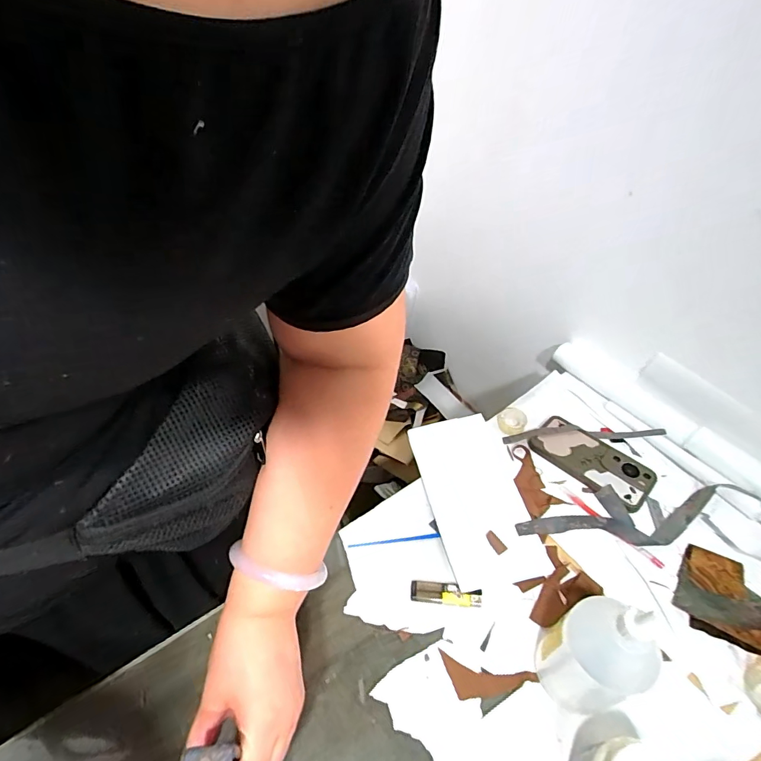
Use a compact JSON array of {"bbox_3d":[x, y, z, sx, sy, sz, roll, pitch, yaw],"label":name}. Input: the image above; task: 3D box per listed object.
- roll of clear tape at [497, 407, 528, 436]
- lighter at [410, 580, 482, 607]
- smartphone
[{"bbox_3d":[0.205,0.062,0.692,0.043,0.011,0.050,-2,46,-2],"label":"roll of clear tape"},{"bbox_3d":[0.076,0.248,0.517,0.081,0.007,0.021,6,46,6],"label":"lighter"},{"bbox_3d":[0.304,0.110,0.639,0.161,0.015,0.089,34,55,29],"label":"smartphone"}]

